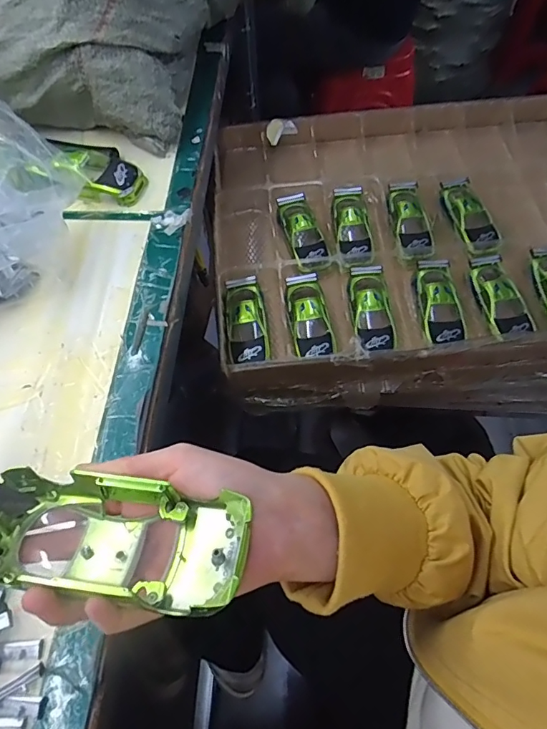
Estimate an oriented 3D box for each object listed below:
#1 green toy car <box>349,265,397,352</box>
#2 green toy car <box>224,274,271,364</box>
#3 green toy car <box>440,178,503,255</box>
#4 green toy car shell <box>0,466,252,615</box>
[{"bbox_3d":[0.126,-0.070,0.611,0.051,0.041,0.143,-2,61,0],"label":"green toy car"},{"bbox_3d":[-0.035,-0.057,0.604,0.048,0.031,0.125,-9,61,-3],"label":"green toy car"},{"bbox_3d":[0.282,-0.223,0.676,0.054,0.031,0.154,-9,61,-4],"label":"green toy car"},{"bbox_3d":[-0.078,0.084,0.226,0.127,0.045,0.051,3,61,9],"label":"green toy car shell"}]

